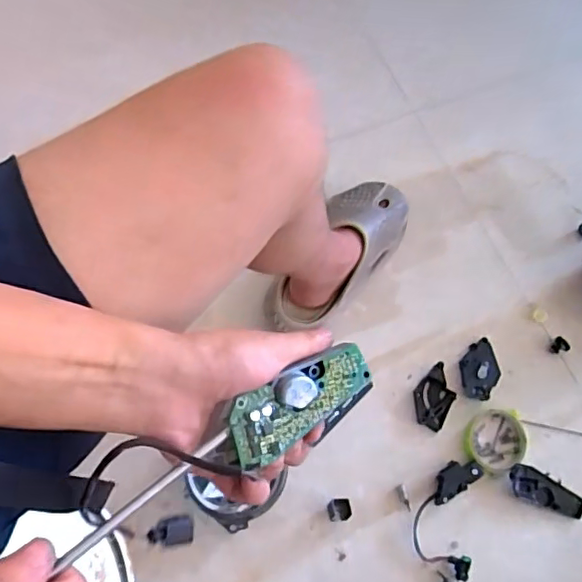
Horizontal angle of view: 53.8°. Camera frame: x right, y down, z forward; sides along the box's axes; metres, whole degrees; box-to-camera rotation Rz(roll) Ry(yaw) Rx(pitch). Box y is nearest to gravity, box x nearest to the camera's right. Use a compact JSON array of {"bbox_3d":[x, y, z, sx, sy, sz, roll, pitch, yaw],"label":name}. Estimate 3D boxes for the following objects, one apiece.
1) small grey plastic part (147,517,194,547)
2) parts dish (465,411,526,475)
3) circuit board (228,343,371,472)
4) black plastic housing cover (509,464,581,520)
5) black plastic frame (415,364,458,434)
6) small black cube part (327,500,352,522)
[{"bbox_3d":[-0.087,0.175,0.417,0.031,0.012,0.018,-3,71,-6],"label":"small grey plastic part"},{"bbox_3d":[0.289,0.213,0.815,0.088,0.022,0.084,1,71,-4],"label":"parts dish"},{"bbox_3d":[0.008,0.065,0.344,0.101,0.010,0.036,-25,92,-32],"label":"circuit board"},{"bbox_3d":[0.353,0.274,0.785,0.113,0.023,0.042,20,71,3],"label":"black plastic housing cover"},{"bbox_3d":[0.208,0.153,0.830,0.053,0.013,0.088,29,71,6],"label":"black plastic frame"},{"bbox_3d":[0.064,0.293,0.764,0.032,0.032,0.028,-2,71,-5],"label":"small black cube part"}]

